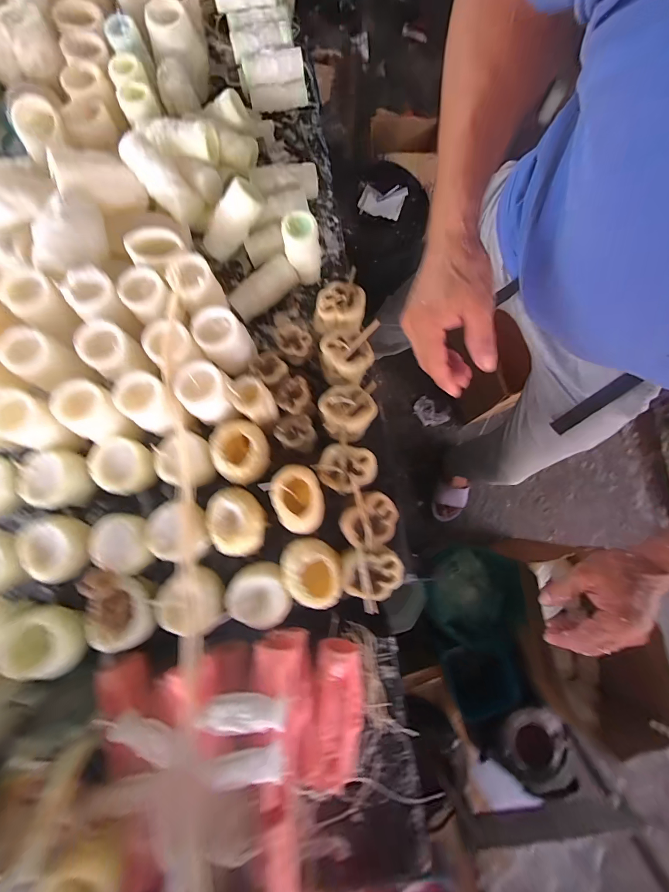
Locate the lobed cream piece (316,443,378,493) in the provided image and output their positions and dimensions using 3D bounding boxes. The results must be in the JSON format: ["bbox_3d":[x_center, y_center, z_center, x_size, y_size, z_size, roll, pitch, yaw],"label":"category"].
[{"bbox_3d":[0.017,0.029,0.445,0.074,0.021,0.060,9,79,0],"label":"lobed cream piece"}]

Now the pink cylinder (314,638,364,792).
[{"bbox_3d":[0.006,0.334,0.432,0.059,0.042,0.152,2,80,-1],"label":"pink cylinder"}]

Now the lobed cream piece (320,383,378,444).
[{"bbox_3d":[0.020,-0.047,0.453,0.072,0.034,0.074,-14,80,-4],"label":"lobed cream piece"}]

